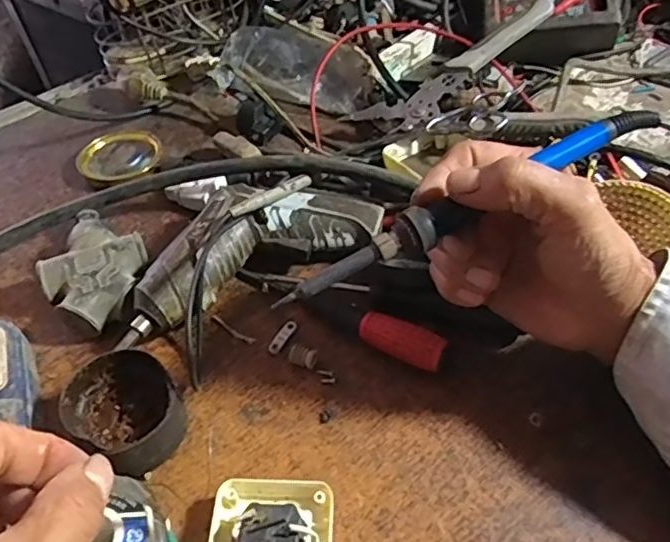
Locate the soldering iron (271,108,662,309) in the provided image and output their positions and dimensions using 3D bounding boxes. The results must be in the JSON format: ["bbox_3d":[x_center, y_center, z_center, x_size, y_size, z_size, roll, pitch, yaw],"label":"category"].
[{"bbox_3d":[0.069,-0.034,0.295,0.210,0.015,0.019,-27,53,-8],"label":"soldering iron"}]

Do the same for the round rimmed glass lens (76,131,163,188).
[{"bbox_3d":[-0.179,-0.094,0.505,0.067,0.017,0.055,-31,54,-18],"label":"round rimmed glass lens"}]

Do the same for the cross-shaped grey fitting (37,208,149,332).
[{"bbox_3d":[-0.167,-0.001,0.415,0.092,0.033,0.067,29,59,26],"label":"cross-shaped grey fitting"}]

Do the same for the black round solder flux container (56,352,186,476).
[{"bbox_3d":[-0.114,0.075,0.334,0.062,0.029,0.055,25,58,24],"label":"black round solder flux container"}]

